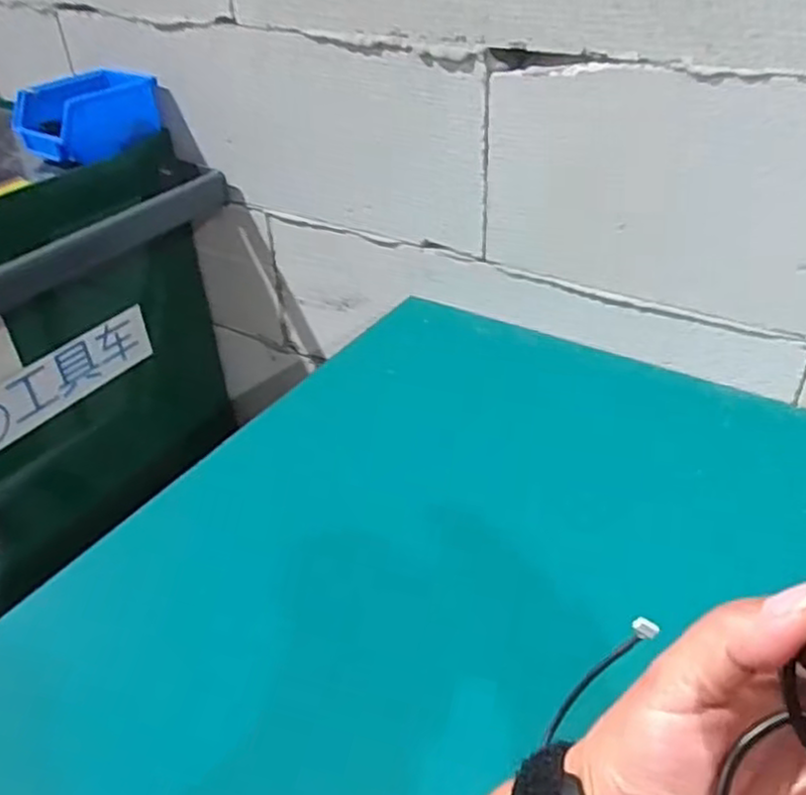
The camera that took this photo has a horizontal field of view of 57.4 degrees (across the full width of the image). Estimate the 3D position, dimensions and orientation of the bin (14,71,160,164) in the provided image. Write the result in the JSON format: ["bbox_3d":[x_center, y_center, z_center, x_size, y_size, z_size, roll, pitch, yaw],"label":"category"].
[{"bbox_3d":[-0.351,-0.317,0.825,0.101,0.062,0.133,21,43,29],"label":"bin"}]

